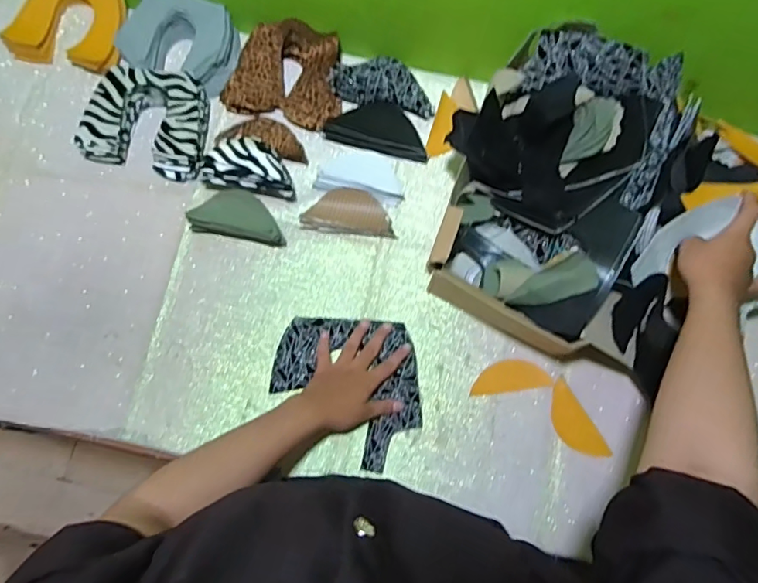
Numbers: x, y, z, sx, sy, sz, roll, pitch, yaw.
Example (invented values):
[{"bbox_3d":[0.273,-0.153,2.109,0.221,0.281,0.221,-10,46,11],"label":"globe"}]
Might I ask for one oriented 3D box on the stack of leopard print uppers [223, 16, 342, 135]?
[{"bbox_3d":[-0.128,-0.312,0.722,0.163,0.042,0.137,15,75,2],"label":"stack of leopard print uppers"}]

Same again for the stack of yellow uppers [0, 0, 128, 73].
[{"bbox_3d":[-0.451,-0.388,0.742,0.164,0.031,0.125,12,75,1],"label":"stack of yellow uppers"}]

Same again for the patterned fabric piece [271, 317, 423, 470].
[{"bbox_3d":[-0.040,0.122,0.637,0.182,0.008,0.179,5,75,-1],"label":"patterned fabric piece"}]

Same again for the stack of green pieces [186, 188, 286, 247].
[{"bbox_3d":[-0.182,-0.096,0.666,0.122,0.050,0.056,10,75,1],"label":"stack of green pieces"}]

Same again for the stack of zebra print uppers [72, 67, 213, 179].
[{"bbox_3d":[-0.308,-0.233,0.704,0.159,0.043,0.141,14,75,2],"label":"stack of zebra print uppers"}]

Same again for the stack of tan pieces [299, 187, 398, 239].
[{"bbox_3d":[-0.041,-0.108,0.696,0.122,0.021,0.059,5,75,-1],"label":"stack of tan pieces"}]

